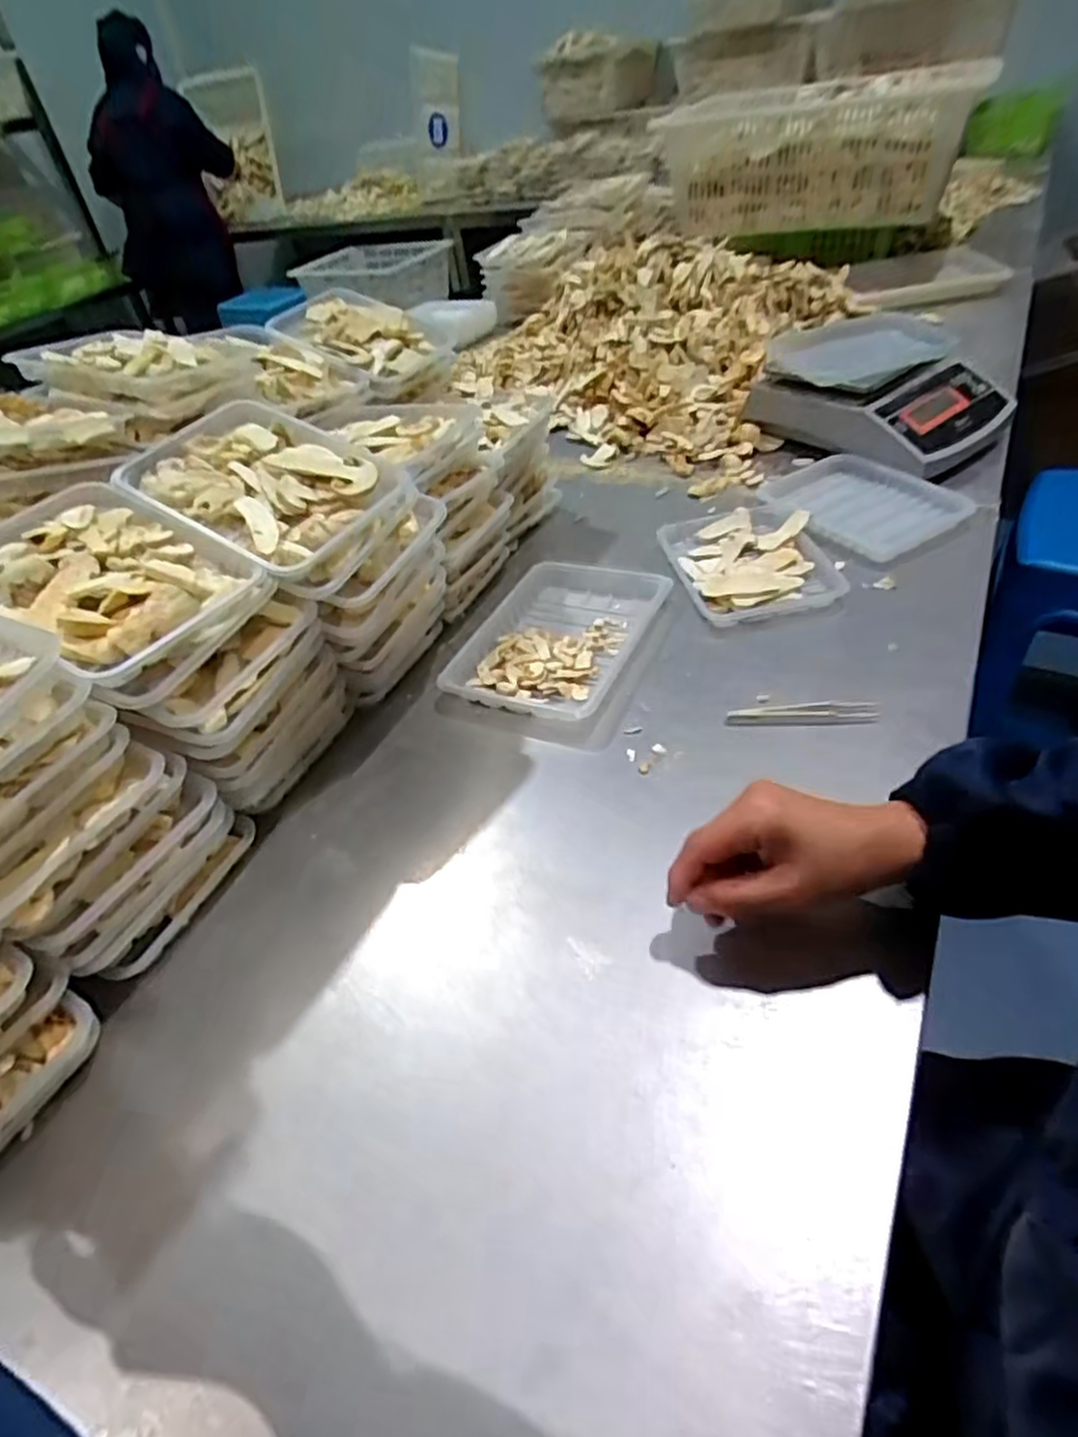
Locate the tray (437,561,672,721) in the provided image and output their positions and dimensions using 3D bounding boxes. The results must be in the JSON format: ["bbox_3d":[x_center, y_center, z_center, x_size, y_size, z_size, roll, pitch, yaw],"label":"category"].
[{"bbox_3d":[0.018,-0.073,0.690,0.153,0.031,0.202,14,47,22],"label":"tray"}]

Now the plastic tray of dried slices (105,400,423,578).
[{"bbox_3d":[-0.205,-0.168,0.556,0.180,0.046,0.139,26,60,11],"label":"plastic tray of dried slices"}]

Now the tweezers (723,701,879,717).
[{"bbox_3d":[0.208,-0.006,0.585,0.112,0.008,0.013,-1,43,7],"label":"tweezers"}]

